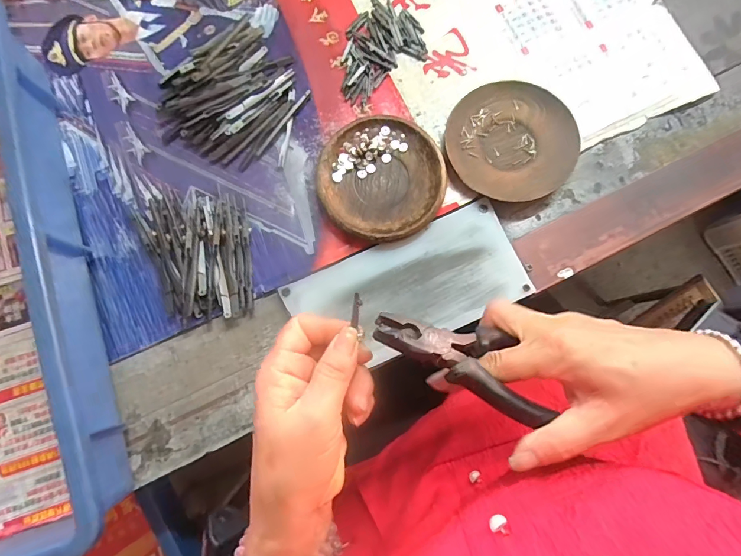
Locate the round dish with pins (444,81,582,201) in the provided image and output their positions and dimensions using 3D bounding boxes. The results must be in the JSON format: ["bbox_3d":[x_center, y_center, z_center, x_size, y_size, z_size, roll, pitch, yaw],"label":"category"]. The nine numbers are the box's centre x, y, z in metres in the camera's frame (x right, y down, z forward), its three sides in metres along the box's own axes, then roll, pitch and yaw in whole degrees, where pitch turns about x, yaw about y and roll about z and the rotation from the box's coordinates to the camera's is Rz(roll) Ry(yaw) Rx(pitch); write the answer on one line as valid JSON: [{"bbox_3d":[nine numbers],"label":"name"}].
[{"bbox_3d":[0.128,-0.123,0.374,0.115,0.017,0.109,0,80,0],"label":"round dish with pins"}]

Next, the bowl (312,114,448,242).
[{"bbox_3d":[0.010,-0.088,0.366,0.108,0.019,0.112,0,80,0],"label":"bowl"}]

